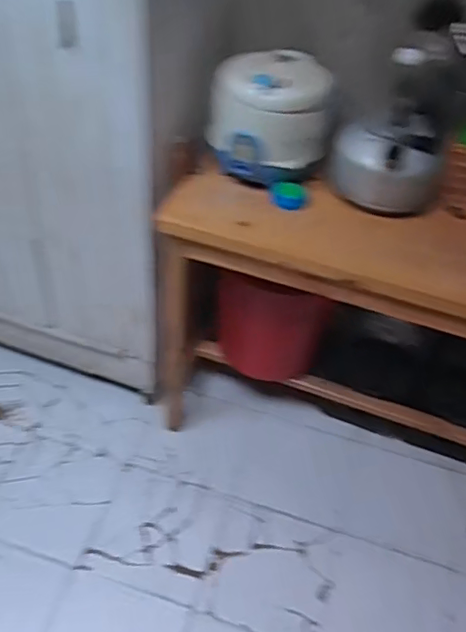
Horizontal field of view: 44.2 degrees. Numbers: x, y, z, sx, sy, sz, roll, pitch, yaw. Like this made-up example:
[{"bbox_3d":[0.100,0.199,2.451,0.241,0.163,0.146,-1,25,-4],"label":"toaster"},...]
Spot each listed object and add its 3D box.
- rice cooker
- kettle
[{"bbox_3d":[0.078,-0.424,1.259,0.261,0.225,0.237,5,45,-1],"label":"rice cooker"},{"bbox_3d":[0.345,-0.353,1.252,0.240,0.134,0.253,20,46,13],"label":"kettle"}]

